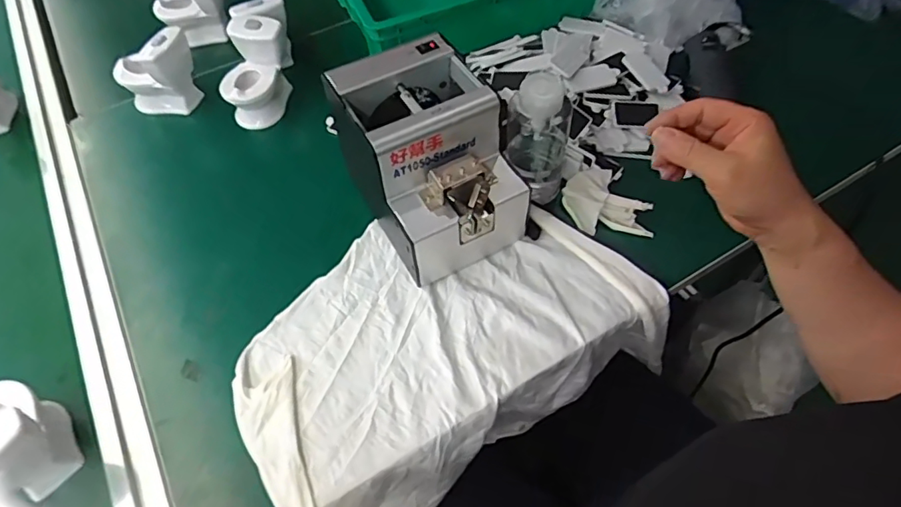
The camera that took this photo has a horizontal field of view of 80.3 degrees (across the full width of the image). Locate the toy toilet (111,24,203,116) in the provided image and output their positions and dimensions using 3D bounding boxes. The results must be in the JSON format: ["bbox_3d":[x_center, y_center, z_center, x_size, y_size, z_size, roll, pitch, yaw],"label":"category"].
[{"bbox_3d":[-0.374,-0.227,0.678,0.091,0.102,0.061,9,56,9],"label":"toy toilet"}]

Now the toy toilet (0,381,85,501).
[{"bbox_3d":[-0.357,0.148,0.426,0.095,0.097,0.063,34,64,23],"label":"toy toilet"}]

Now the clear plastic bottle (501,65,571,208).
[{"bbox_3d":[0.091,-0.133,0.555,0.068,0.125,0.078,8,56,9],"label":"clear plastic bottle"}]

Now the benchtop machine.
[{"bbox_3d":[-0.020,-0.091,0.530,0.125,0.147,0.171,-27,58,-15],"label":"benchtop machine"}]

